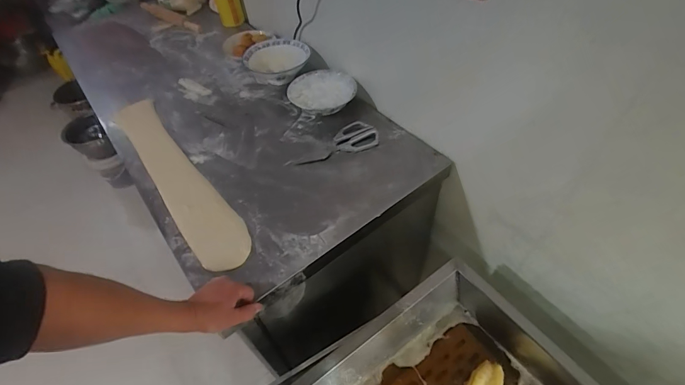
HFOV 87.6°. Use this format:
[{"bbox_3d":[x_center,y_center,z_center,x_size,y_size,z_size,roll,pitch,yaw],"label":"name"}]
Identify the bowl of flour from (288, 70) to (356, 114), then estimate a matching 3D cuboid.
[{"bbox_3d":[-0.054,-0.273,0.940,0.179,0.042,0.152,-7,50,-1],"label":"bowl of flour"}]

